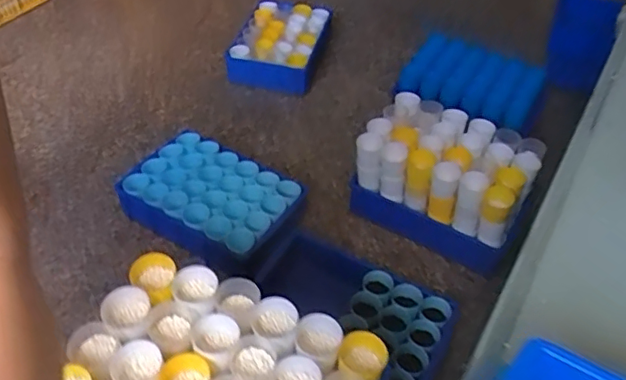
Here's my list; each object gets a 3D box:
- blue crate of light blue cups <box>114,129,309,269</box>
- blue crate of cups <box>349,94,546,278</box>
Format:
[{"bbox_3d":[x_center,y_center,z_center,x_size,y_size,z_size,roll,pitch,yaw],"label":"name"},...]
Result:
[{"bbox_3d":[-0.247,0.025,1.408,0.391,0.110,0.276,28,50,23],"label":"blue crate of light blue cups"},{"bbox_3d":[0.318,-0.024,1.412,0.416,0.244,0.258,27,50,22],"label":"blue crate of cups"}]

